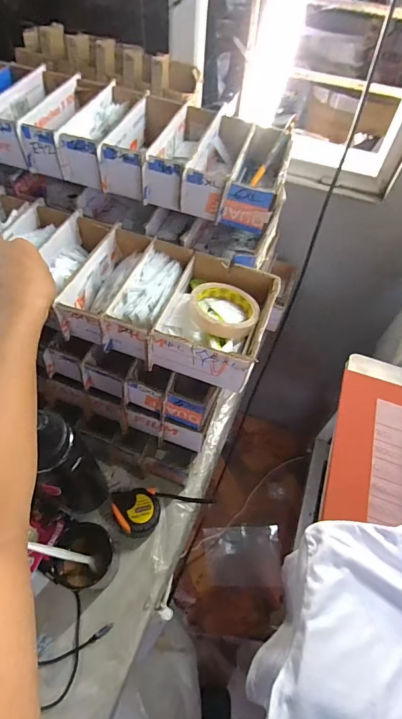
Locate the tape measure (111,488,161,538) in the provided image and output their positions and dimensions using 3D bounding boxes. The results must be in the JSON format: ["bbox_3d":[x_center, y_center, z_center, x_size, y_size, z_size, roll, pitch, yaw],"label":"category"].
[{"bbox_3d":[-0.103,0.247,0.617,0.070,0.050,0.070,2,55,-3],"label":"tape measure"}]

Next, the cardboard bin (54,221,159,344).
[{"bbox_3d":[-0.126,-0.106,0.541,0.070,0.069,0.185,18,56,8],"label":"cardboard bin"}]

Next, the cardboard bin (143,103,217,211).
[{"bbox_3d":[-0.028,-0.310,0.580,0.062,0.074,0.194,15,55,6],"label":"cardboard bin"}]

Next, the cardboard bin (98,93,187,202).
[{"bbox_3d":[-0.083,-0.336,0.596,0.081,0.073,0.213,18,56,8],"label":"cardboard bin"}]

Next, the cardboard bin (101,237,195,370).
[{"bbox_3d":[-0.070,-0.083,0.527,0.073,0.063,0.171,19,56,8],"label":"cardboard bin"}]

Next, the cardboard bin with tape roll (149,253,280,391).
[{"bbox_3d":[0.022,-0.055,0.518,0.133,0.066,0.170,18,56,8],"label":"cardboard bin with tape roll"}]

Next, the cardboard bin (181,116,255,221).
[{"bbox_3d":[0.031,-0.286,0.567,0.067,0.073,0.177,18,56,8],"label":"cardboard bin"}]

